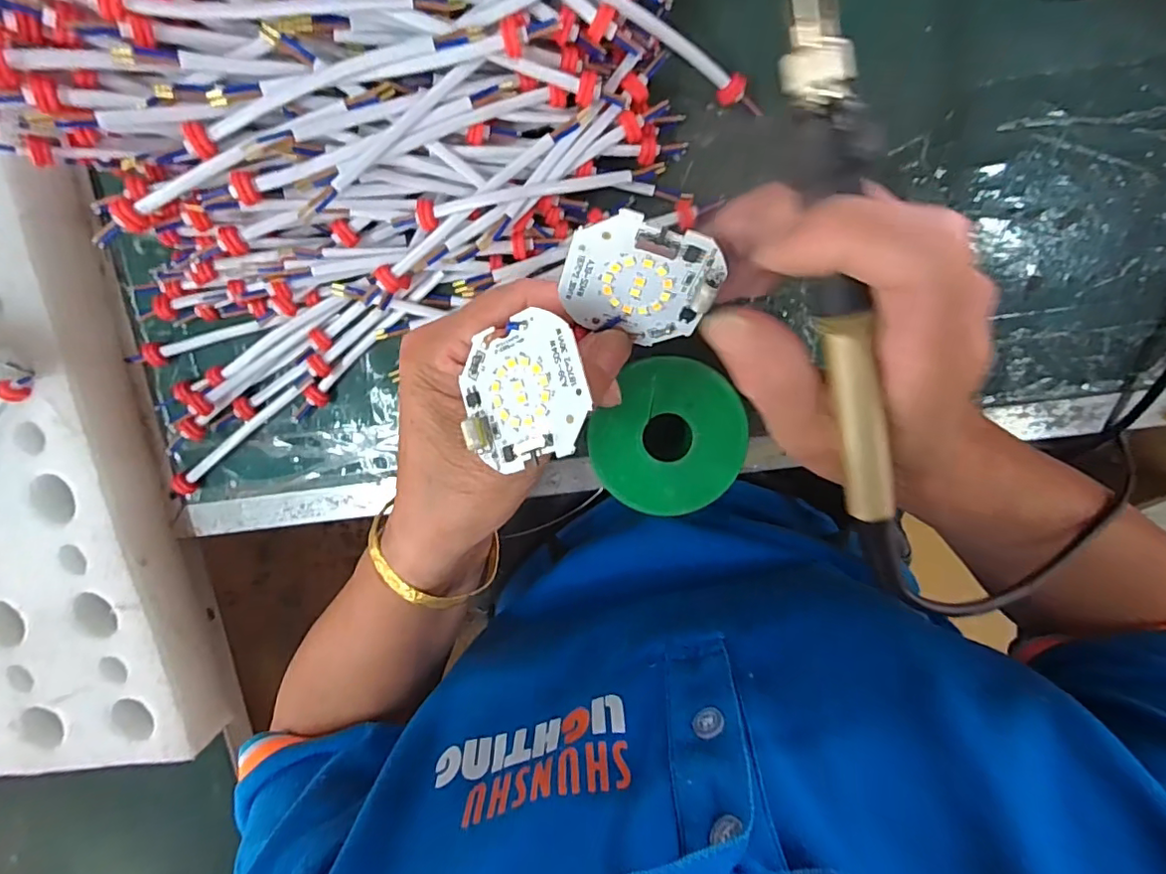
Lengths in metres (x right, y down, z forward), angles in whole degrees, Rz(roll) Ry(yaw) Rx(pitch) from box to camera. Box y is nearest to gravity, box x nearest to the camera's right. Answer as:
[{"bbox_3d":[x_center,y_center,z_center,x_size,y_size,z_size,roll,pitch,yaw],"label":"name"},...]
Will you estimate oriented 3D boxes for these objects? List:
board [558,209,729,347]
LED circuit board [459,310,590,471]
[{"bbox_3d":[0.017,-0.048,0.179,0.046,0.004,0.044,17,144,-8],"label":"board"},{"bbox_3d":[-0.020,-0.015,0.179,0.043,0.004,0.044,-17,85,29],"label":"LED circuit board"}]

